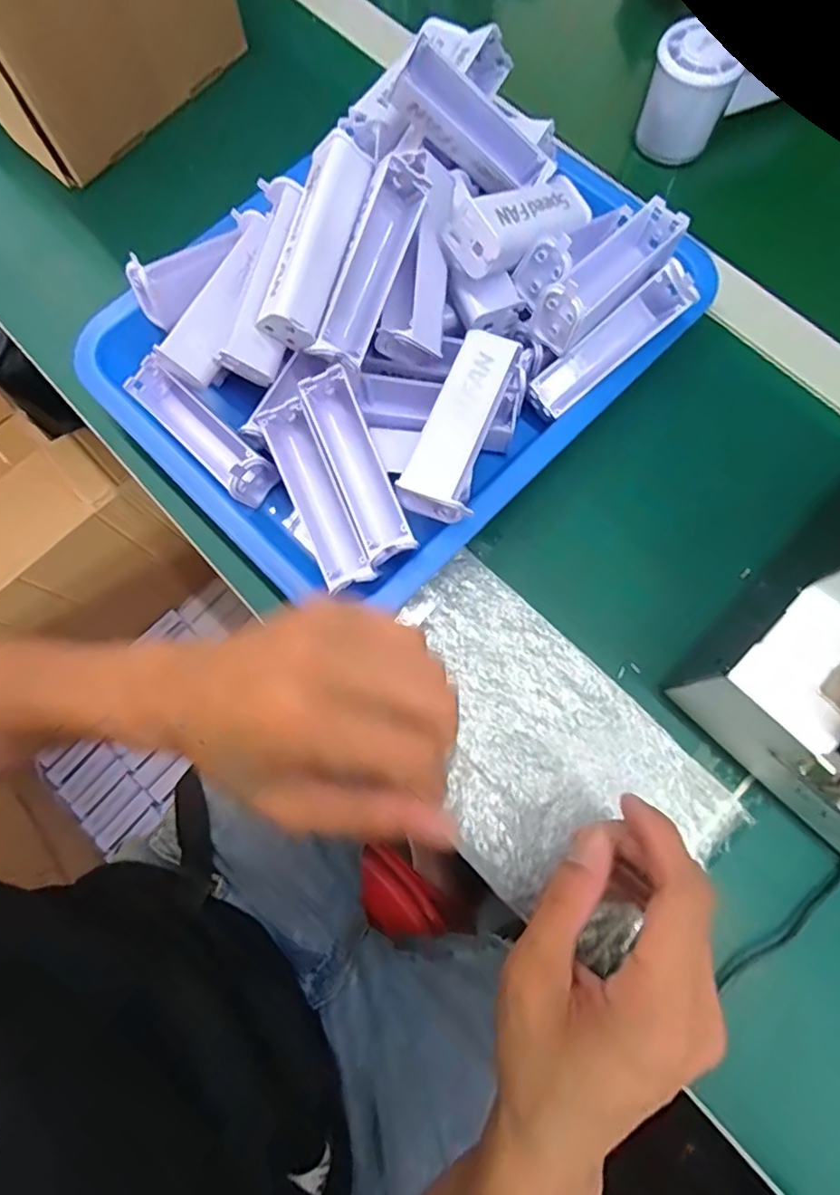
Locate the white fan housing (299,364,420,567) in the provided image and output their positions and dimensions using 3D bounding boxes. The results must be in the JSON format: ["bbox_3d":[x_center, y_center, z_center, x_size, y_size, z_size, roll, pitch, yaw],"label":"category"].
[{"bbox_3d":[-0.033,-0.072,0.322,0.028,0.035,0.103,-23,103,-4],"label":"white fan housing"}]

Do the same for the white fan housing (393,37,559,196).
[{"bbox_3d":[0.030,-0.270,0.331,0.093,0.030,0.026,24,75,-23],"label":"white fan housing"}]

